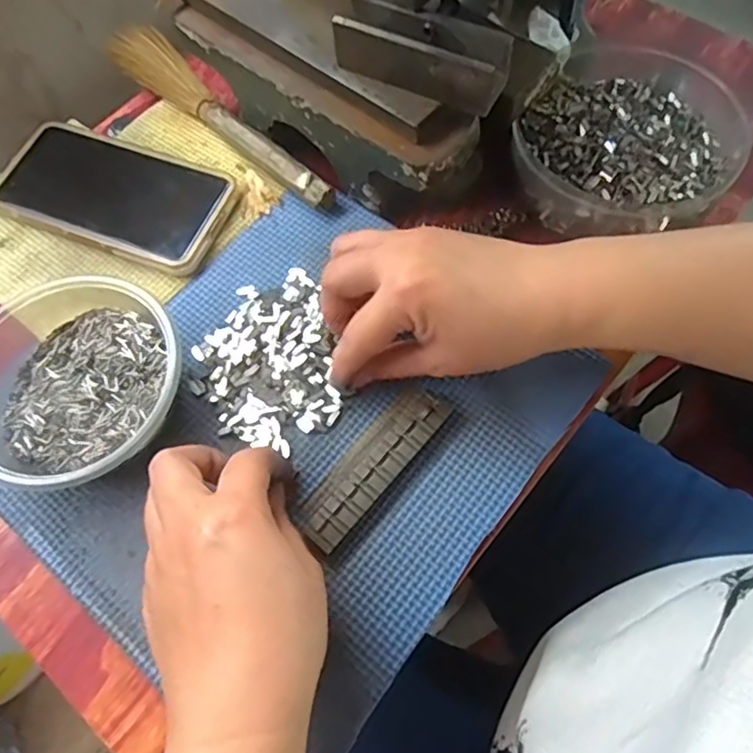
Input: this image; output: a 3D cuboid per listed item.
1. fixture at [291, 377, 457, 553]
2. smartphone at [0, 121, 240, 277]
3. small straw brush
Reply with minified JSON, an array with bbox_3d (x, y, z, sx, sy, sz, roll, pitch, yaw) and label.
[{"bbox_3d":[-0.002,0.045,0.327,0.031,0.012,0.099,36,72,18],"label":"fixture"},{"bbox_3d":[-0.170,-0.118,0.405,0.152,0.016,0.077,22,68,12],"label":"smartphone"},{"bbox_3d":[-0.112,-0.184,0.429,0.036,0.021,0.229,-41,70,-15],"label":"small straw brush"}]

